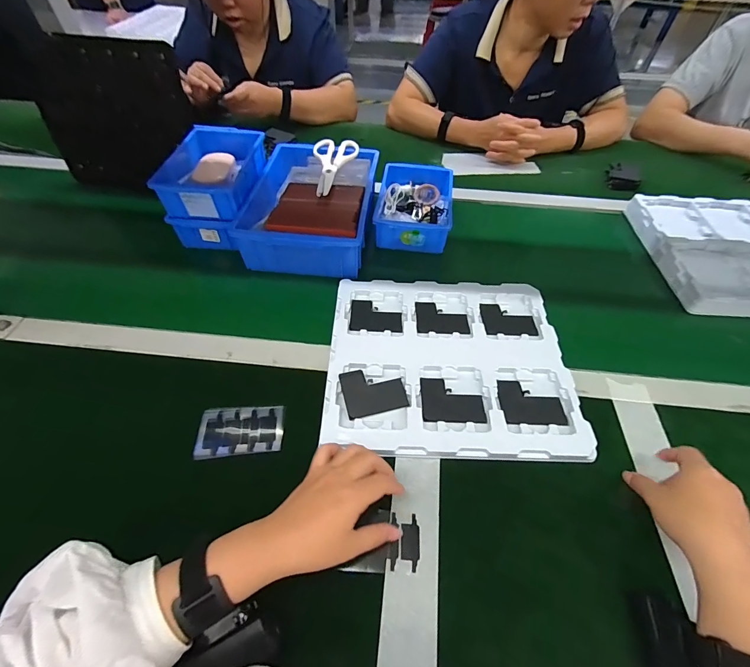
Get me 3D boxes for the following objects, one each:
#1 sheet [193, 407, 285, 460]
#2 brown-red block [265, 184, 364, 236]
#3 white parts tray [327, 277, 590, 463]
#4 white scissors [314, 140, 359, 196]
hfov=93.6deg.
[{"bbox_3d":[-0.161,0.117,0.425,0.098,0.005,0.059,-3,52,-4],"label":"sheet"},{"bbox_3d":[-0.094,-0.208,0.584,0.138,0.019,0.144,5,52,2],"label":"brown-red block"},{"bbox_3d":[0.099,0.029,0.490,0.316,0.014,0.281,1,52,0],"label":"white parts tray"},{"bbox_3d":[-0.081,-0.307,0.650,0.083,0.015,0.195,5,52,2],"label":"white scissors"}]

